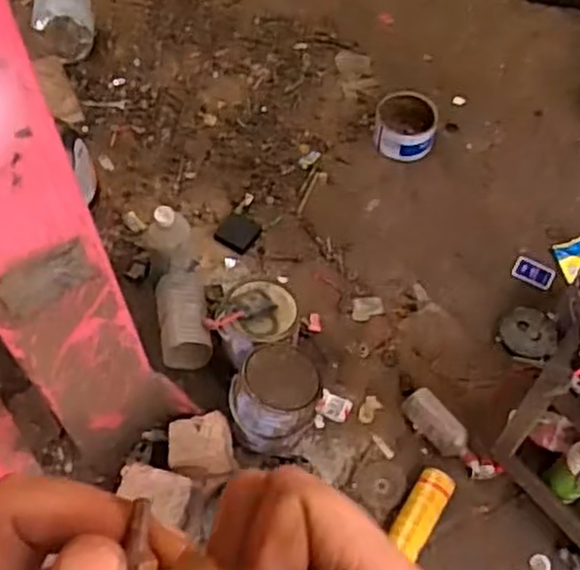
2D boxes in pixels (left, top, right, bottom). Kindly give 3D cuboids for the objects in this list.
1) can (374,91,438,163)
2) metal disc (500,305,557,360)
[{"bbox_3d":[0.288,-0.397,1.886,0.147,0.098,0.149,3,59,4],"label":"can"},{"bbox_3d":[0.513,0.100,1.624,0.118,0.010,0.125,-1,59,1],"label":"metal disc"}]

